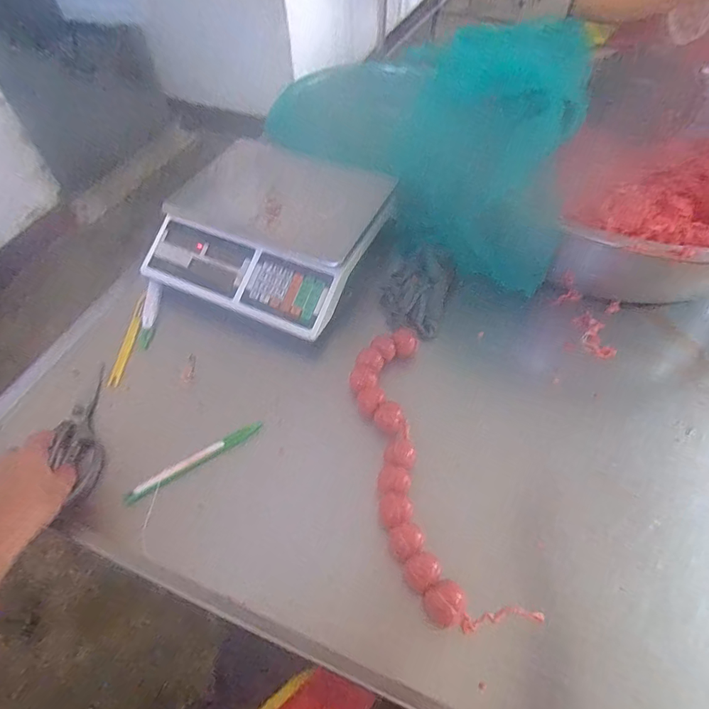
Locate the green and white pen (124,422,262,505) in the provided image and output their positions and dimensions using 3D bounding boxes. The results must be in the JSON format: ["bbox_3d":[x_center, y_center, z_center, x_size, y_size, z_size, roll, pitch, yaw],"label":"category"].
[{"bbox_3d":[-0.195,0.132,0.535,0.172,0.015,0.016,-30,60,-19],"label":"green and white pen"}]

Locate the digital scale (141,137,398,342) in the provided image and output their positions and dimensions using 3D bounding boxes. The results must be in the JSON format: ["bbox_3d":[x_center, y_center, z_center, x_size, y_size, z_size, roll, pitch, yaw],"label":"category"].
[{"bbox_3d":[-0.133,-0.202,0.701,0.314,0.105,0.305,20,57,14],"label":"digital scale"}]

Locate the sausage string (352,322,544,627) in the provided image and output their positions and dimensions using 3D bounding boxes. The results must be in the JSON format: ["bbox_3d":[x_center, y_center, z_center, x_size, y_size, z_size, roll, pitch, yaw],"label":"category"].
[{"bbox_3d":[0.075,0.126,0.520,0.122,0.029,0.365,-14,56,-9],"label":"sausage string"}]

